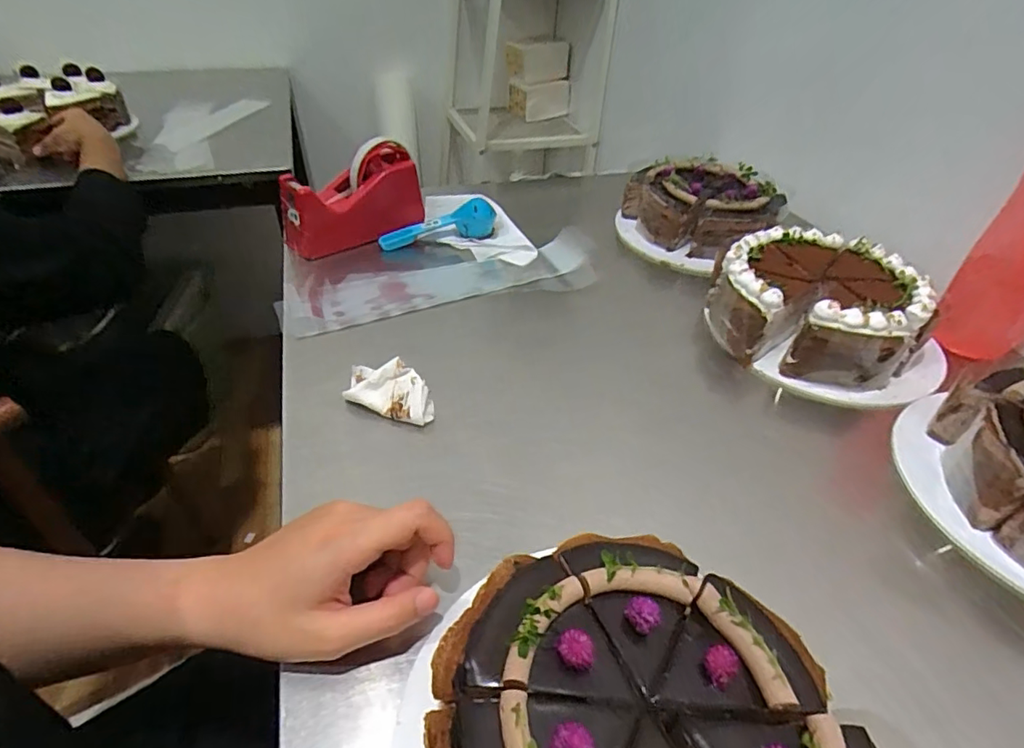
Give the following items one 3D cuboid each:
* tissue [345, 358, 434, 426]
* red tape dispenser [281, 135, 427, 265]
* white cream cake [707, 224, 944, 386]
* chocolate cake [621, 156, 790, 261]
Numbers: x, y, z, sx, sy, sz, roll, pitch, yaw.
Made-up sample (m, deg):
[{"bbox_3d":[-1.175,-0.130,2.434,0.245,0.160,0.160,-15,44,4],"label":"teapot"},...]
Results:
[{"bbox_3d":[-0.098,0.012,0.423,0.081,0.038,0.033,18,44,17],"label":"tissue"},{"bbox_3d":[-0.179,-0.199,0.607,0.156,0.096,0.070,-13,44,-18],"label":"red tape dispenser"},{"bbox_3d":[0.283,-0.070,0.507,0.172,0.066,0.158,20,44,18],"label":"white cream cake"},{"bbox_3d":[0.235,-0.209,0.664,0.152,0.063,0.167,-14,44,-19],"label":"chocolate cake"}]

